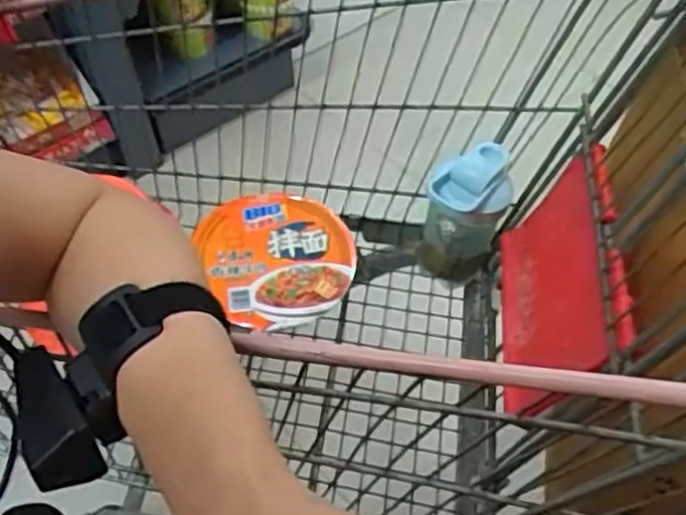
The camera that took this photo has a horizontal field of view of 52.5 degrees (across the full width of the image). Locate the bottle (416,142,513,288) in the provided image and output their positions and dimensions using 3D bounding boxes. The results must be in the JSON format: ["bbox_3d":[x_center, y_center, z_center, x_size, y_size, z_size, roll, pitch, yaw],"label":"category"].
[{"bbox_3d":[0.134,-0.039,0.778,0.086,0.169,0.077,11,53,11],"label":"bottle"}]

